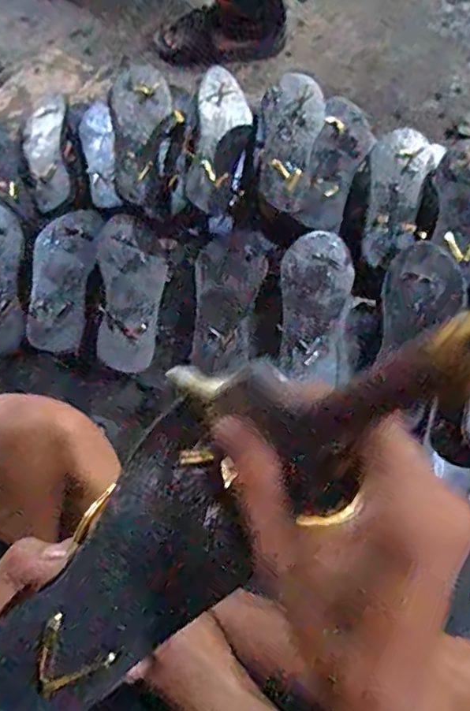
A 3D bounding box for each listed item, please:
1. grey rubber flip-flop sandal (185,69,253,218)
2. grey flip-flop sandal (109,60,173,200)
[{"bbox_3d":[-0.023,-0.322,0.811,0.088,0.031,0.232,12,75,-22],"label":"grey rubber flip-flop sandal"},{"bbox_3d":[-0.148,-0.337,0.814,0.080,0.053,0.225,4,79,6],"label":"grey flip-flop sandal"}]

